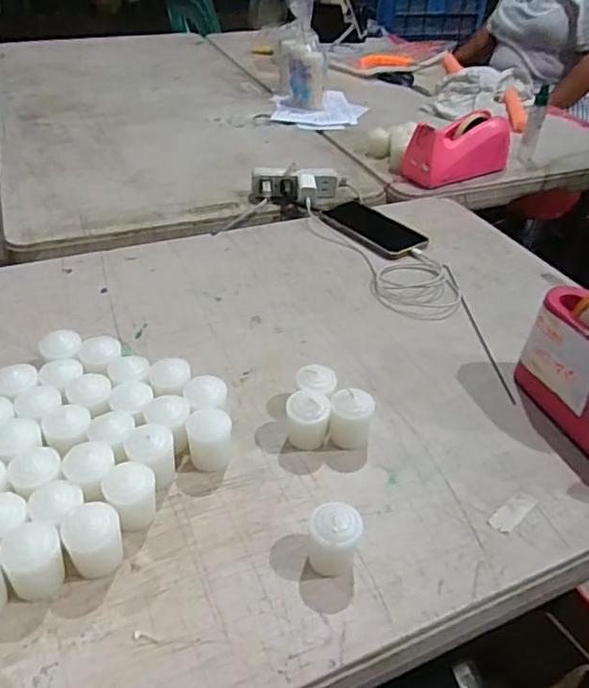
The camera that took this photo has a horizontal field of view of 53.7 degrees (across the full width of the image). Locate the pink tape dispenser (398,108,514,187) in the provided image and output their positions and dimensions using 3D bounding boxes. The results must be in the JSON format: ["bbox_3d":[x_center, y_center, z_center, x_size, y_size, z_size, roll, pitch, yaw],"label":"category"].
[{"bbox_3d":[0.279,-0.336,0.997,0.181,0.088,0.074,-15,43,-21],"label":"pink tape dispenser"}]

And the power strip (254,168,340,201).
[{"bbox_3d":[0.002,-0.250,0.911,0.136,0.043,0.048,-7,40,-11],"label":"power strip"}]

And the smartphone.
[{"bbox_3d":[0.110,-0.169,0.842,0.081,0.010,0.164,-28,48,-32],"label":"smartphone"}]

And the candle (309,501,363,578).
[{"bbox_3d":[0.029,0.143,0.424,0.036,0.049,0.032,5,40,3],"label":"candle"}]

